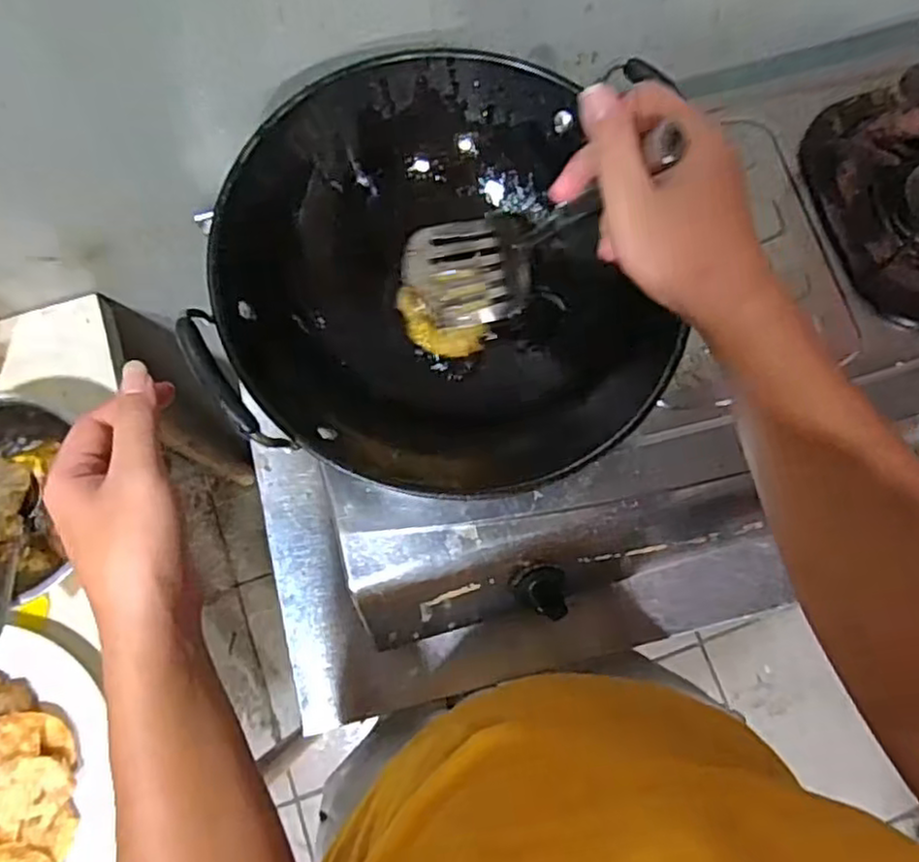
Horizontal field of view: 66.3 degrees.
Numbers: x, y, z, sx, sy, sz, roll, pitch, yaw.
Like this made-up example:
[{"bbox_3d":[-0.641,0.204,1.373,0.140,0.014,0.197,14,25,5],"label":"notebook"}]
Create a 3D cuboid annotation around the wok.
[{"bbox_3d":[0.002,-0.115,0.500,0.308,0.156,0.292,4,77,0],"label":"wok"}]

